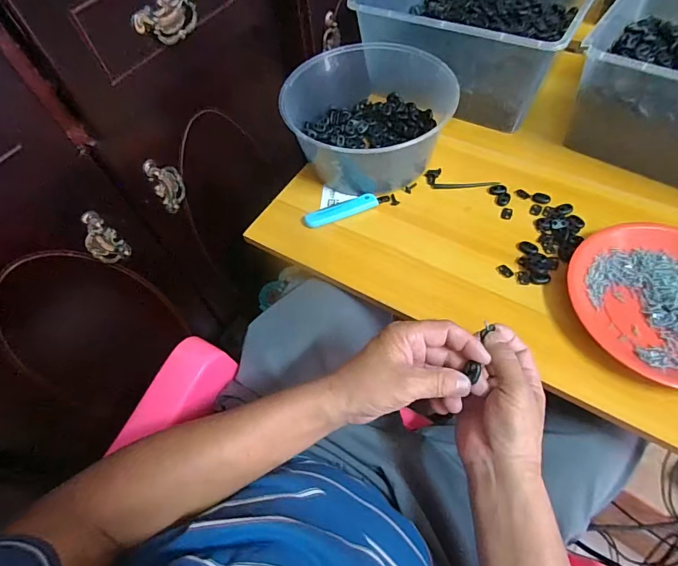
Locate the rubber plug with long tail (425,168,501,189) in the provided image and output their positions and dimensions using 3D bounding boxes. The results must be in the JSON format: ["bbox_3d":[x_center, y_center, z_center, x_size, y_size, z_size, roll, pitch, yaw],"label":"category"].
[{"bbox_3d":[0.169,-0.141,0.568,0.095,0.008,0.032,7,59,9],"label":"rubber plug with long tail"}]

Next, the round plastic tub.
[{"bbox_3d":[0.046,-0.233,0.577,0.200,0.099,0.199,-2,58,4],"label":"round plastic tub"}]

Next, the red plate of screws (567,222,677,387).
[{"bbox_3d":[0.349,0.018,0.433,0.165,0.034,0.193,-36,62,-16],"label":"red plate of screws"}]

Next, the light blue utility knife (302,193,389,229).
[{"bbox_3d":[0.010,-0.102,0.554,0.116,0.013,0.024,-21,59,-8],"label":"light blue utility knife"}]

